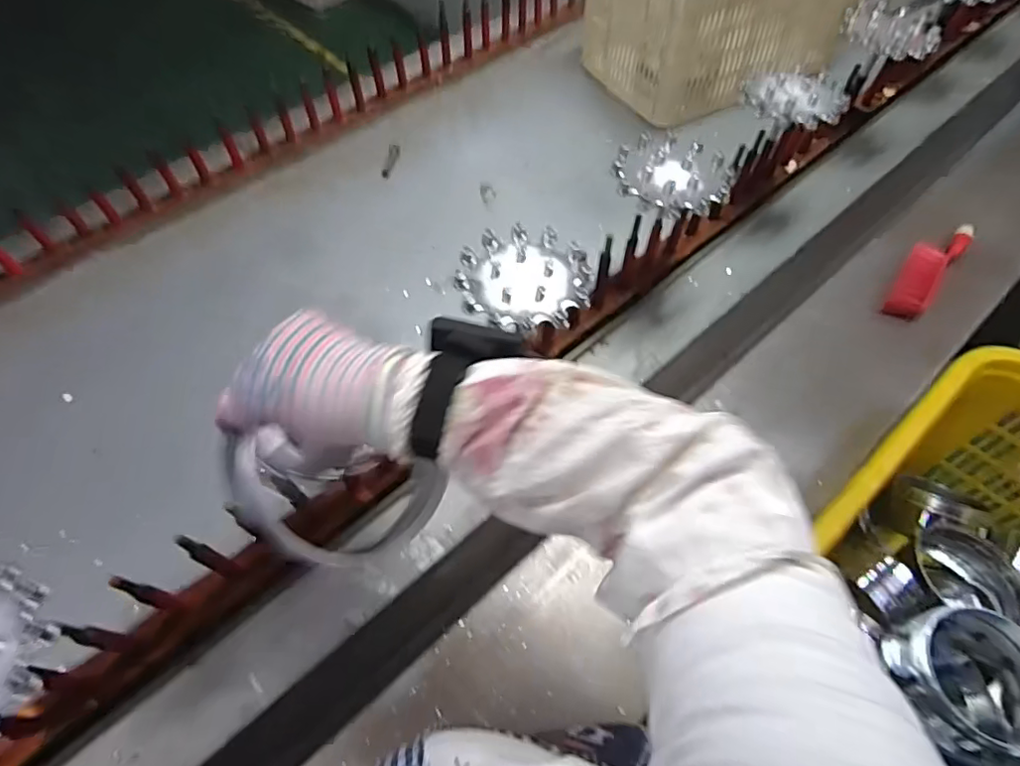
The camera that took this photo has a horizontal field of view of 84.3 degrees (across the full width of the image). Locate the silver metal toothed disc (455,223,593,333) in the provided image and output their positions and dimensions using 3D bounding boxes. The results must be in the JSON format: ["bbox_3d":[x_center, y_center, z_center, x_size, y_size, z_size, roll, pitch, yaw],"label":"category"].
[{"bbox_3d":[0.017,-0.118,0.620,0.142,0.022,0.149,-1,57,2],"label":"silver metal toothed disc"}]

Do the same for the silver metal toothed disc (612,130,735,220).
[{"bbox_3d":[0.203,-0.265,0.710,0.140,0.020,0.147,-1,57,2],"label":"silver metal toothed disc"}]

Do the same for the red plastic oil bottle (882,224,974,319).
[{"bbox_3d":[0.781,-0.220,1.051,0.072,0.034,0.274,37,66,23],"label":"red plastic oil bottle"}]

